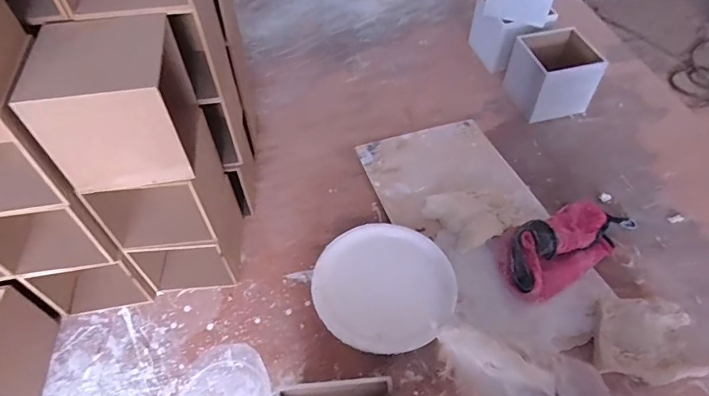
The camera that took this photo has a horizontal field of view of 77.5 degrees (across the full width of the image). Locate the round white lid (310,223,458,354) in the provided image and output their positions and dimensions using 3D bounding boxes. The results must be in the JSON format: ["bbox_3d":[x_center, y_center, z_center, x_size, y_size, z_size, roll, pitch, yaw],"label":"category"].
[{"bbox_3d":[0.036,0.106,0.547,0.165,0.012,0.163,0,52,1],"label":"round white lid"}]

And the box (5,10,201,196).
[{"bbox_3d":[-0.216,-0.087,0.412,0.107,0.104,0.109,-9,53,-6],"label":"box"}]

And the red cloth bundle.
[{"bbox_3d":[0.297,0.059,0.610,0.222,0.046,0.099,-22,55,-15],"label":"red cloth bundle"}]

